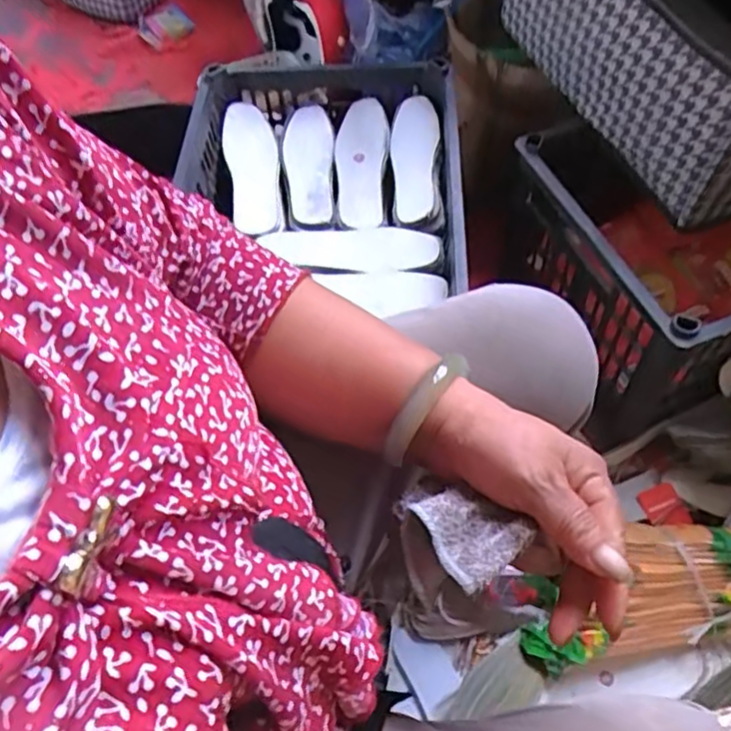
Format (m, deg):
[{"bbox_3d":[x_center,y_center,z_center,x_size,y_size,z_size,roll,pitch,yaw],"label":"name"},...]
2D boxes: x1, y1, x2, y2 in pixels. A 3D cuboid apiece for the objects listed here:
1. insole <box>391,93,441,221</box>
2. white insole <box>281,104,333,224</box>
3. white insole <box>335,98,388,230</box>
[{"bbox_3d":[0.065,-0.280,0.903,0.063,0.028,0.213,3,56,4],"label":"insole"},{"bbox_3d":[-0.081,-0.276,0.917,0.071,0.017,0.223,-5,54,5],"label":"white insole"},{"bbox_3d":[-0.008,-0.272,0.908,0.069,0.021,0.250,2,56,3],"label":"white insole"}]

